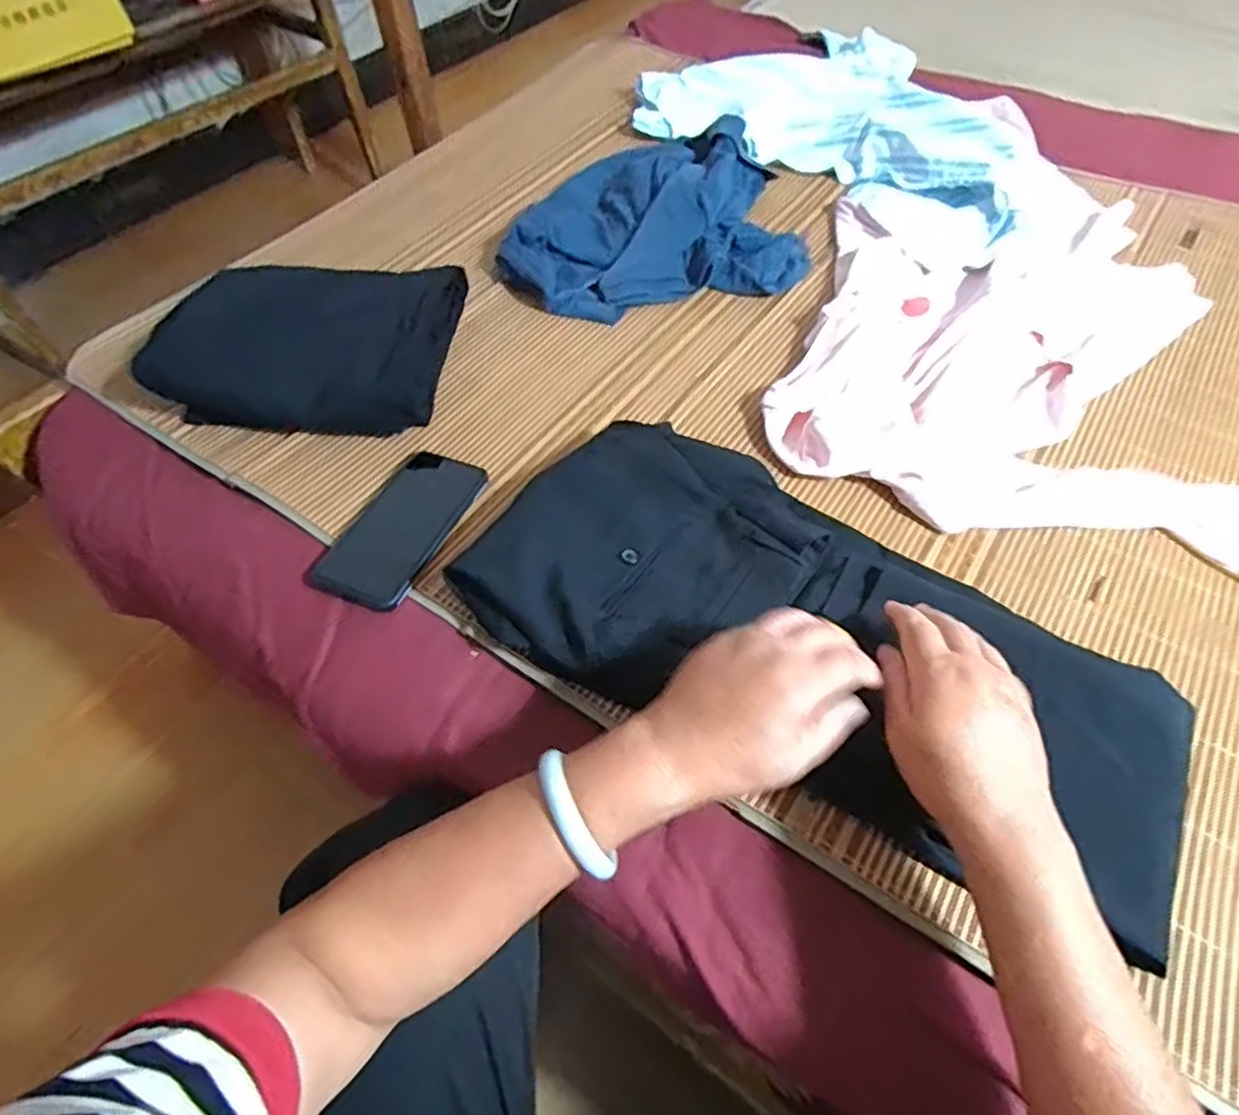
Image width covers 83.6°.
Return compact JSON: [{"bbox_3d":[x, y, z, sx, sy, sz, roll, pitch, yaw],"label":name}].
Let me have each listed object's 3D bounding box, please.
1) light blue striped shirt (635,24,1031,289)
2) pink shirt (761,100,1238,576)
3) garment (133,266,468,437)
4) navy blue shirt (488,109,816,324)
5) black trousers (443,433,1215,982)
[{"bbox_3d":[0.346,-0.610,0.960,0.544,0.054,0.449,38,64,26],"label":"light blue striped shirt"},{"bbox_3d":[0.431,-0.272,0.742,0.459,0.034,0.620,12,57,10],"label":"pink shirt"},{"bbox_3d":[-0.317,-0.226,0.697,0.280,0.071,0.228,1,54,3],"label":"garment"},{"bbox_3d":[0.028,-0.408,0.827,0.352,0.062,0.284,-10,55,-5],"label":"navy blue shirt"},{"bbox_3d":[0.146,0.058,0.503,0.502,0.040,0.233,25,60,14],"label":"black trousers"}]

